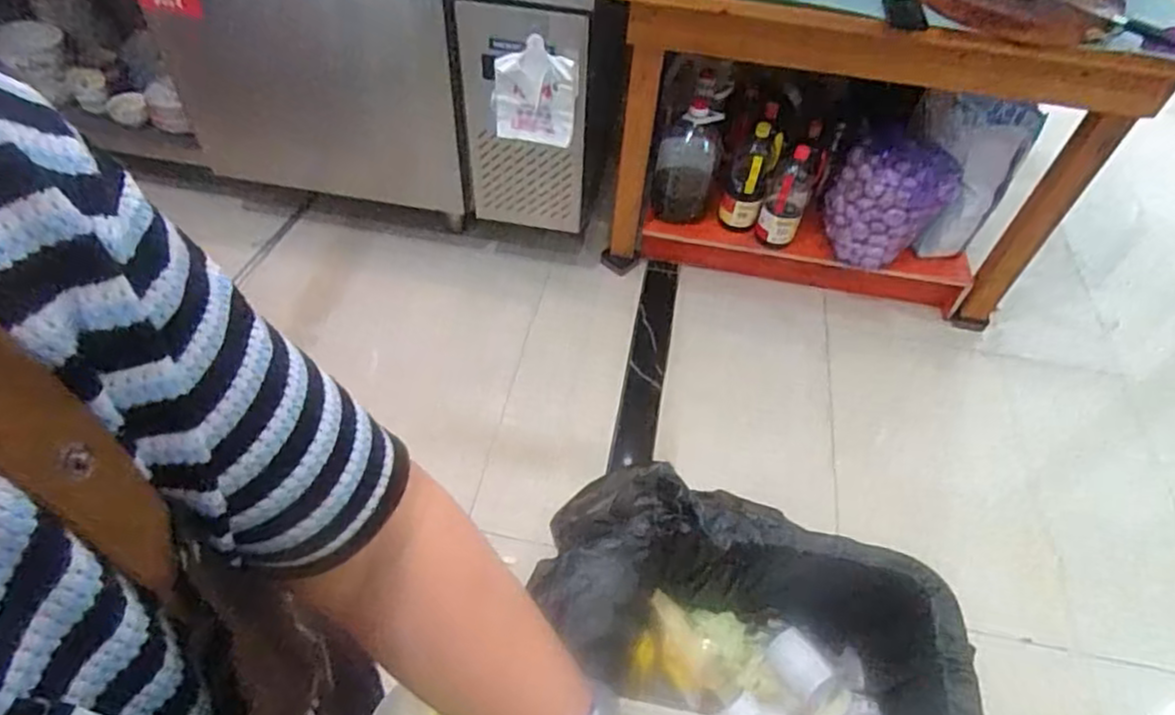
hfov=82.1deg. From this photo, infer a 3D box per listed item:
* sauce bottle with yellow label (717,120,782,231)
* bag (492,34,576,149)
[{"bbox_3d":[0.440,-0.491,1.839,0.112,0.287,0.112,19,52,11],"label":"sauce bottle with yellow label"},{"bbox_3d":[-0.123,-0.596,1.533,0.188,0.236,0.023,12,51,6],"label":"bag"}]

